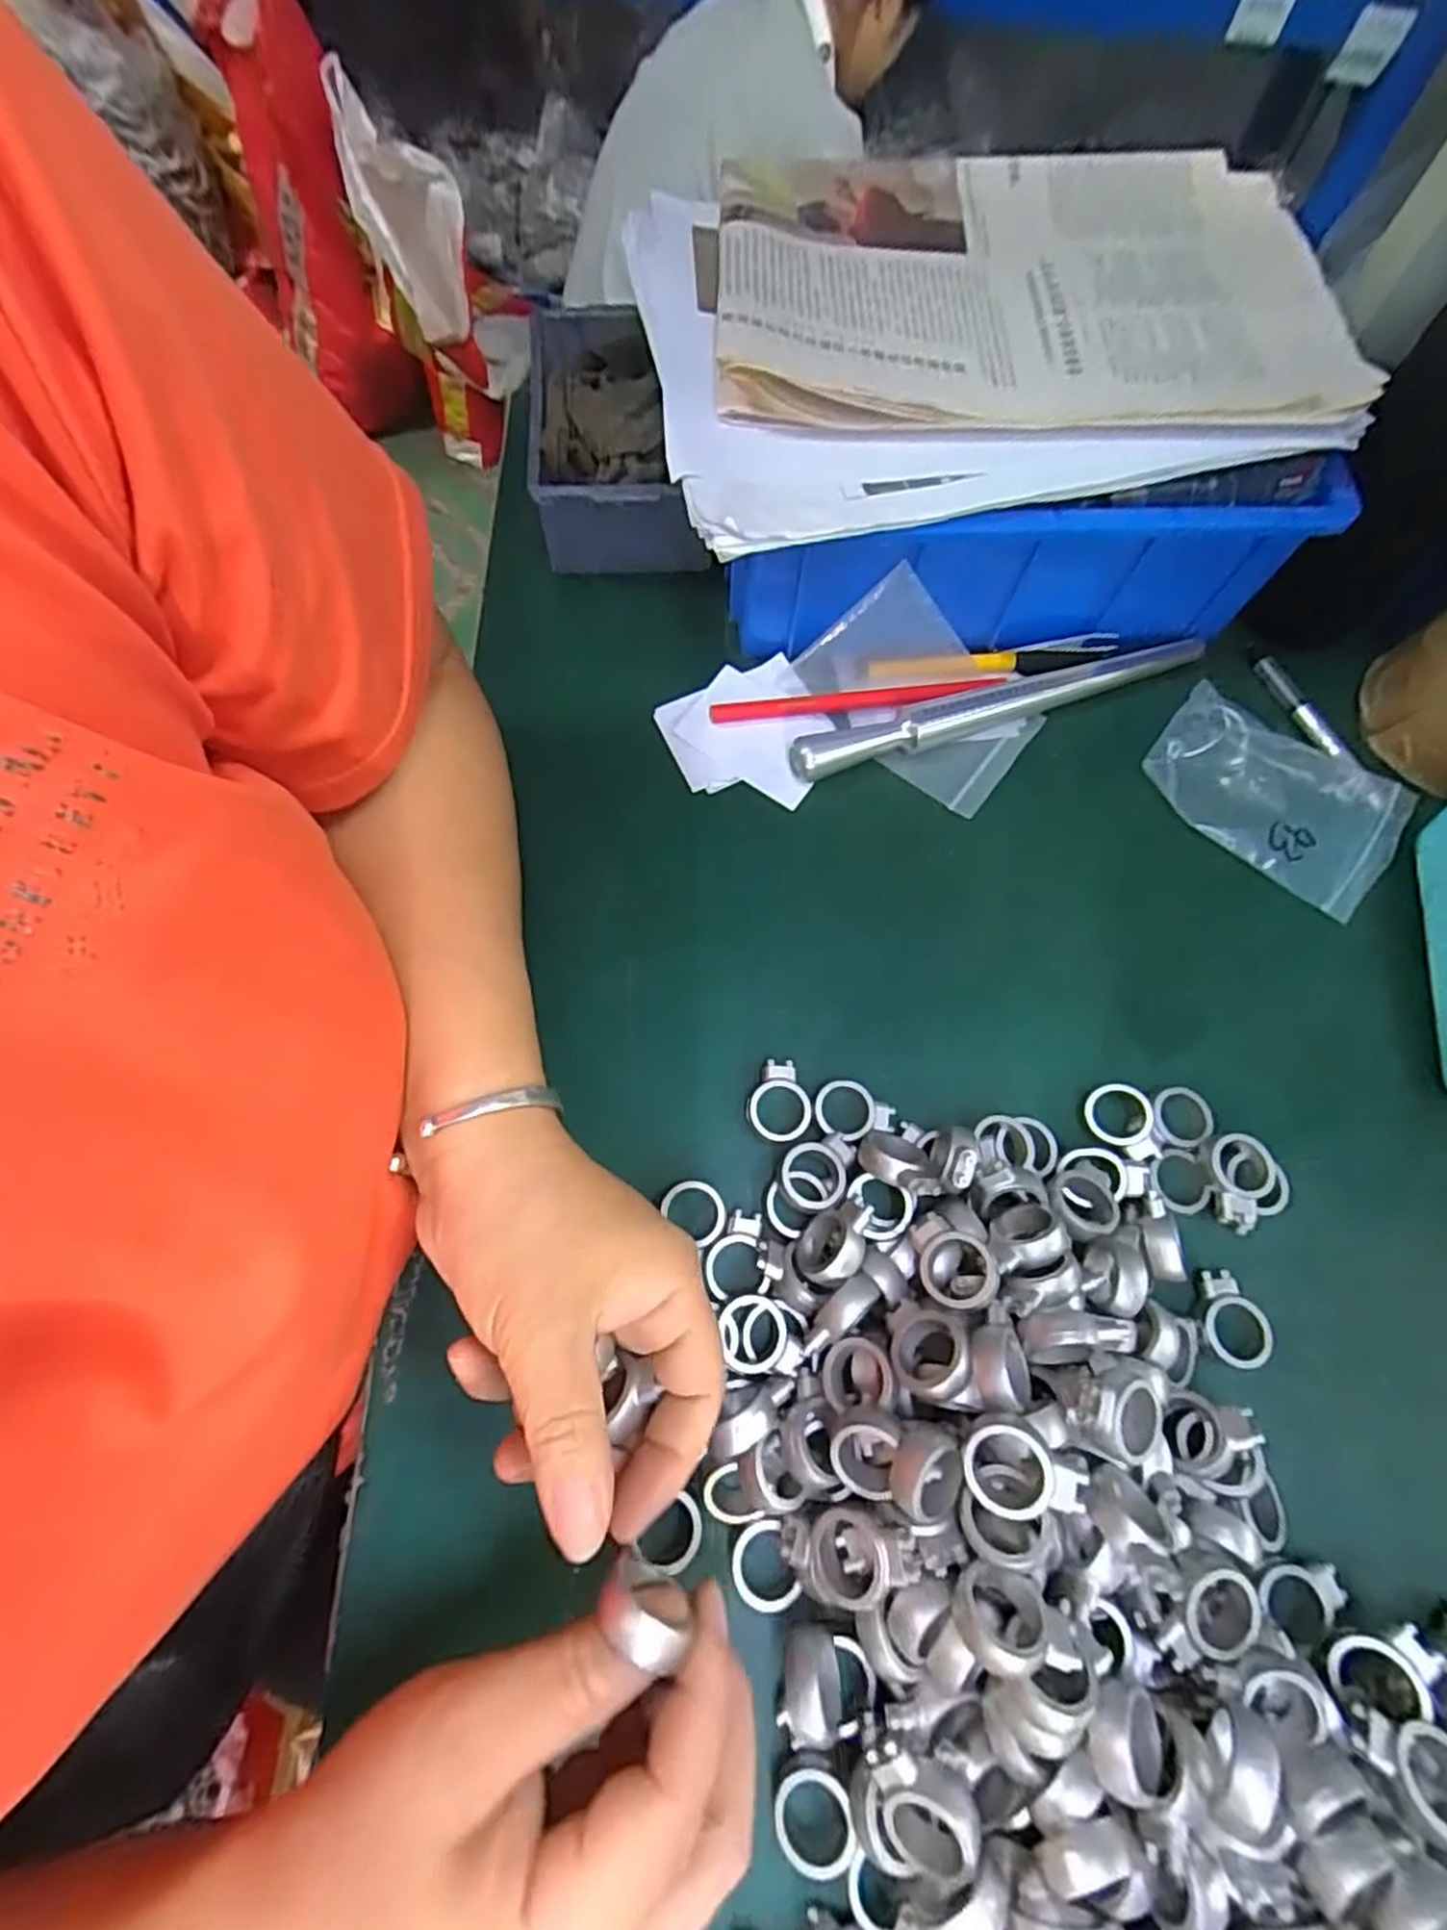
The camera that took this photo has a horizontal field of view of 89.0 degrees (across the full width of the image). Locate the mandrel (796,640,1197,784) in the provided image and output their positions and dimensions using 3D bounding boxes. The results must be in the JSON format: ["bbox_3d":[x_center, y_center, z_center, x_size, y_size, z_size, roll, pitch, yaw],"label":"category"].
[{"bbox_3d":[0.145,-0.135,0.380,0.232,0.023,0.016,-19,71,-9],"label":"mandrel"}]

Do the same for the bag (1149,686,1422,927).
[{"bbox_3d":[0.276,-0.086,0.370,0.119,0.014,0.079,35,72,11],"label":"bag"}]

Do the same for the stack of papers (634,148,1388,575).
[{"bbox_3d":[0.123,-0.312,0.362,0.308,0.056,0.247,-10,70,-6],"label":"stack of papers"}]

